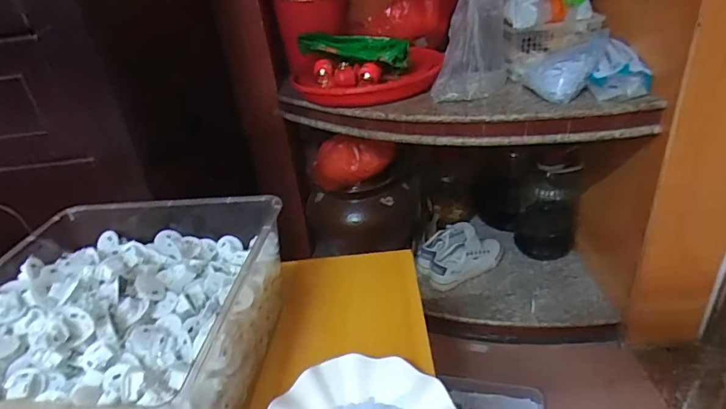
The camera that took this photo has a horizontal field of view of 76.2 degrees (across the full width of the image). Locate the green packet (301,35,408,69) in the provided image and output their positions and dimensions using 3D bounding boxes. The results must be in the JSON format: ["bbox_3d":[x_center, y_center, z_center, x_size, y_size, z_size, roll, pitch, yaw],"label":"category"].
[{"bbox_3d":[-0.027,-0.371,1.097,0.283,0.066,0.056,10,36,27],"label":"green packet"}]

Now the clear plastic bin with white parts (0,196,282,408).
[{"bbox_3d":[-0.258,0.110,0.515,0.306,0.117,0.344,-3,31,8],"label":"clear plastic bin with white parts"}]

